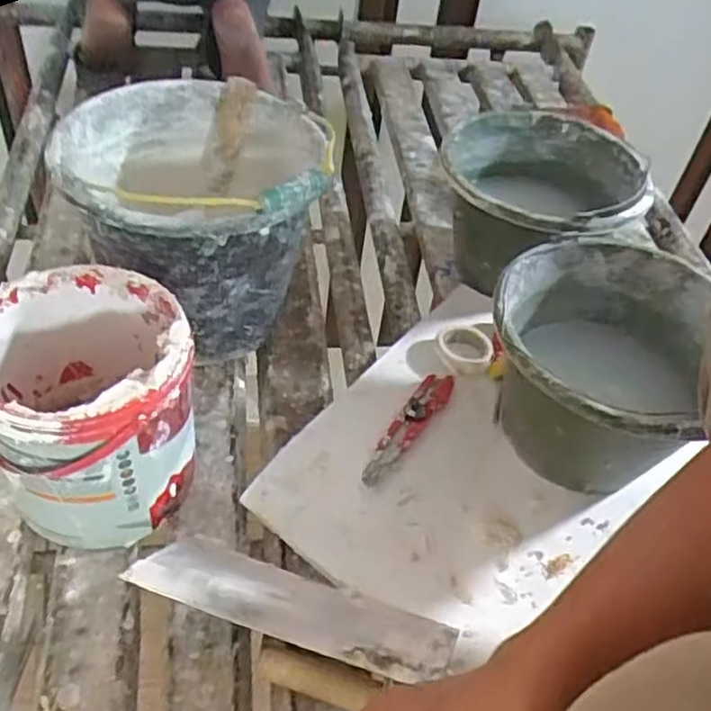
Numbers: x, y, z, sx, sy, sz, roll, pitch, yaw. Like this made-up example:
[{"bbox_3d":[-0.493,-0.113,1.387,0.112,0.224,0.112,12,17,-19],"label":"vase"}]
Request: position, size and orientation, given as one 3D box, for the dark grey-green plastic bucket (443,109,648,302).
[{"bbox_3d":[0.227,-0.181,0.909,0.235,0.157,0.216,4,46,-5],"label":"dark grey-green plastic bucket"}]

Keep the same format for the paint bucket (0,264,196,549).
[{"bbox_3d":[-0.233,0.047,0.649,0.170,0.191,0.174,4,46,-5],"label":"paint bucket"}]

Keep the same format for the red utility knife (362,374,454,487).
[{"bbox_3d":[0.059,0.073,0.766,0.032,0.013,0.176,26,48,16],"label":"red utility knife"}]

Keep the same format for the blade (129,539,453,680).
[{"bbox_3d":[-0.050,0.207,0.598,0.262,0.007,0.112,15,7,14],"label":"blade"}]

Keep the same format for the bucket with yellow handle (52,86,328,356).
[{"bbox_3d":[-0.166,-0.142,0.788,0.252,0.236,0.245,4,46,-5],"label":"bucket with yellow handle"}]

